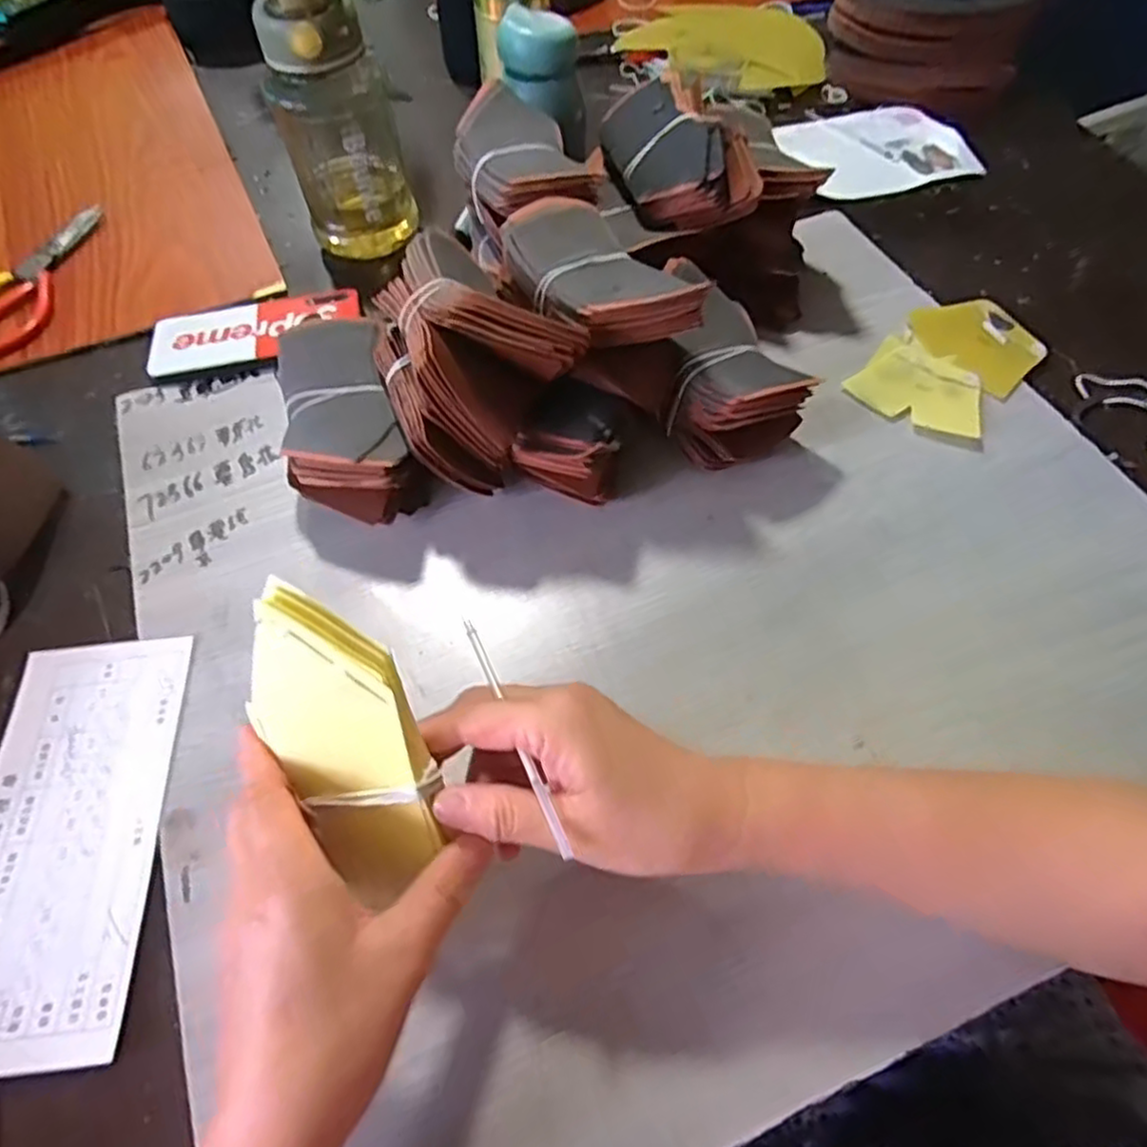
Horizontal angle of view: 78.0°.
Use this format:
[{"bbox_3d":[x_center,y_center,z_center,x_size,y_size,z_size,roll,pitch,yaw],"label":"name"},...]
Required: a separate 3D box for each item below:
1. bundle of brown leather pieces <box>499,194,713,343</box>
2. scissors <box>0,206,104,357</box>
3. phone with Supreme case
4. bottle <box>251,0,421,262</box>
[{"bbox_3d":[0.014,-0.180,0.425,0.079,0.035,0.129,-24,60,-13],"label":"bundle of brown leather pieces"},{"bbox_3d":[-0.478,-0.260,0.604,0.097,0.018,0.206,4,57,3],"label":"scissors"},{"bbox_3d":[-0.251,-0.195,0.565,0.160,0.012,0.066,-17,58,-10],"label":"phone with Supreme case"},{"bbox_3d":[-0.185,-0.358,0.559,0.089,0.203,0.074,-13,58,-8],"label":"bottle"}]

